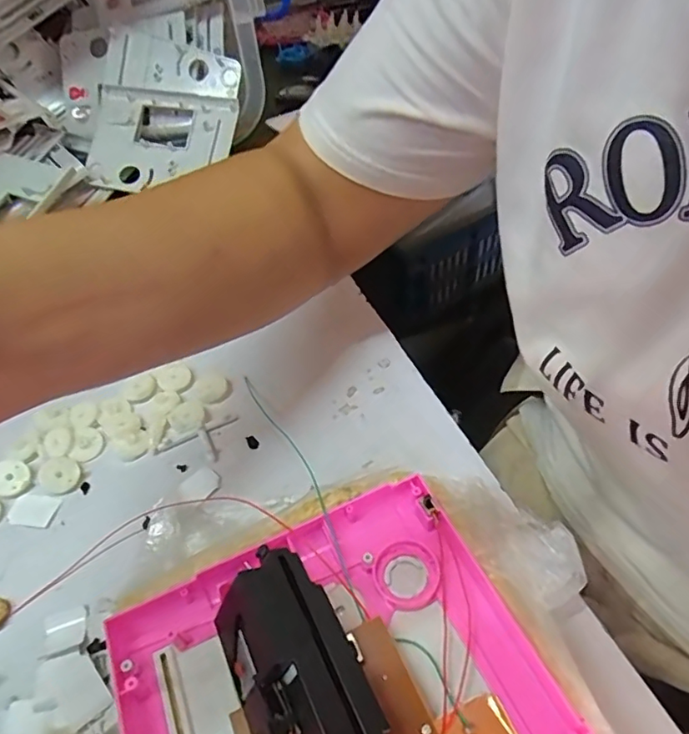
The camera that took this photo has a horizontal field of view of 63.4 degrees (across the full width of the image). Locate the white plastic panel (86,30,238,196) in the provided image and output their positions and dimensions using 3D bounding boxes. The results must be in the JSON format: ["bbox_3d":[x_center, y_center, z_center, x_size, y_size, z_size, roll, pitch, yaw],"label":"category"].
[{"bbox_3d":[-0.190,-0.260,0.577,0.150,0.019,0.166,7,78,6],"label":"white plastic panel"}]

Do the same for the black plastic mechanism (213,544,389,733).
[{"bbox_3d":[-0.016,0.124,0.216,0.046,0.035,0.097,-23,50,-15],"label":"black plastic mechanism"}]

